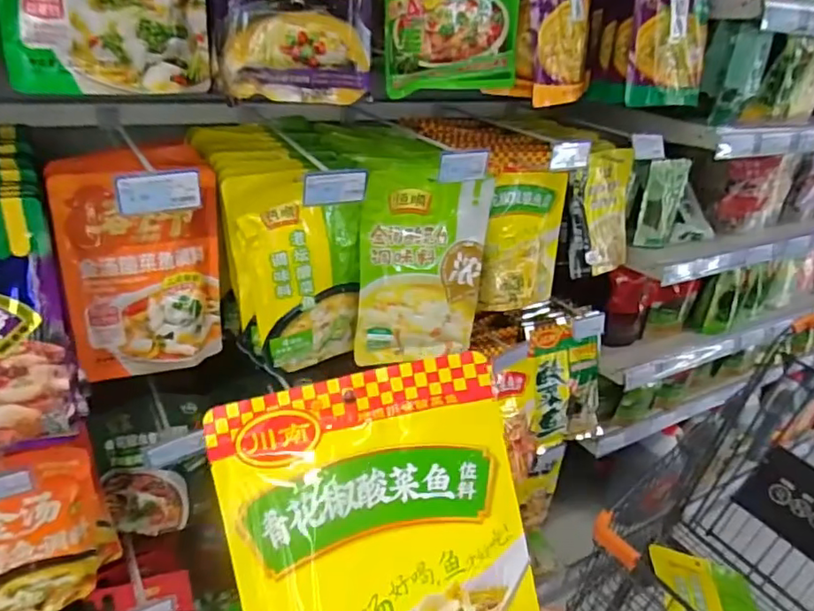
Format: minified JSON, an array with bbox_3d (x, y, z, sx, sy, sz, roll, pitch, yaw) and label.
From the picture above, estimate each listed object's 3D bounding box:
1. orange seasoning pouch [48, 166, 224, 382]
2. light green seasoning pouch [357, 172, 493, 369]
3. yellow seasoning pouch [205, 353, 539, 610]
[{"bbox_3d":[-0.324,-0.039,0.735,0.185,0.256,0.026,-13,22,-33],"label":"orange seasoning pouch"},{"bbox_3d":[0.024,-0.053,0.889,0.198,0.293,0.019,-2,19,-19],"label":"light green seasoning pouch"},{"bbox_3d":[-0.007,0.169,0.351,0.178,0.032,0.254,-14,75,-12],"label":"yellow seasoning pouch"}]

